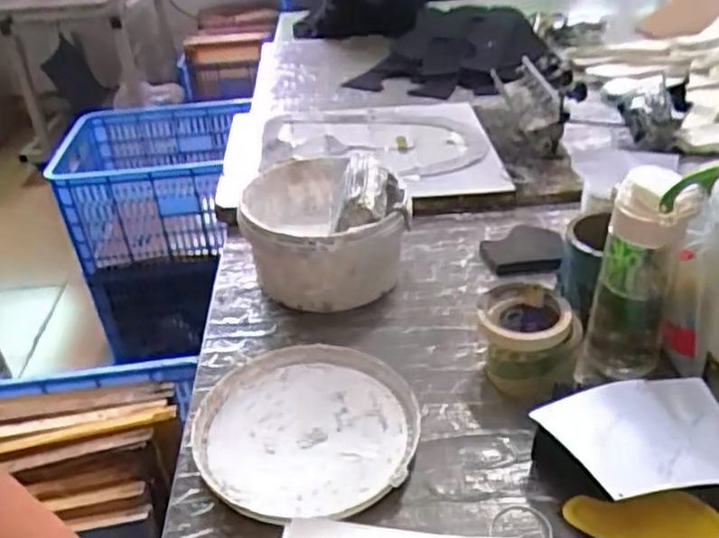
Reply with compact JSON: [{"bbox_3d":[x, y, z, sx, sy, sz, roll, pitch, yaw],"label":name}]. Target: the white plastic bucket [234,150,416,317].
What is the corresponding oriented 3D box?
[{"bbox_3d":[-0.047,-0.055,0.869,0.195,0.130,0.231,-10,35,-8],"label":"white plastic bucket"}]

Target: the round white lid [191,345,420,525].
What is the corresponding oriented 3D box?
[{"bbox_3d":[-0.051,0.155,0.663,0.210,0.020,0.208,-3,35,2],"label":"round white lid"}]

